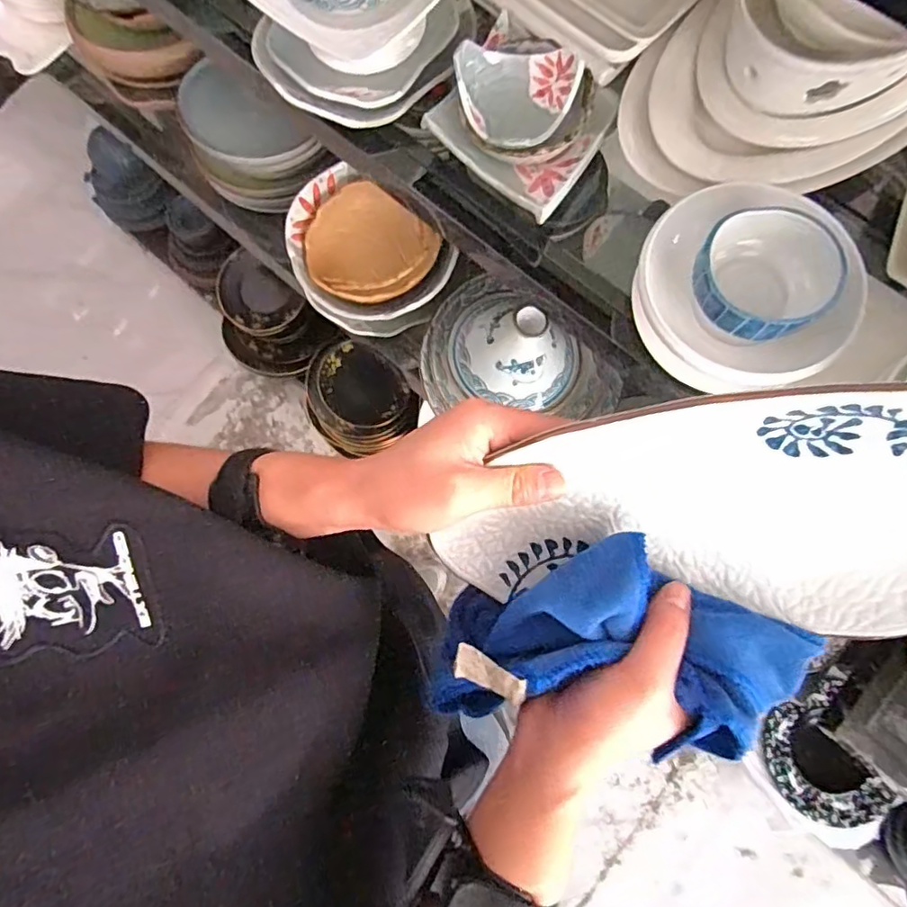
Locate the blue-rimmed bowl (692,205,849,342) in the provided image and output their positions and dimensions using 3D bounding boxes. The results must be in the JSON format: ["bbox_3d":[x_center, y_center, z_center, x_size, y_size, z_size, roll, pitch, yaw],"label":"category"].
[{"bbox_3d":[0.271,-0.154,0.519,0.106,0.065,0.111,0,77,2],"label":"blue-rimmed bowl"}]

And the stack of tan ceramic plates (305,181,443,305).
[{"bbox_3d":[-0.136,-0.317,0.887,0.185,0.055,0.196,-38,74,-2],"label":"stack of tan ceramic plates"}]

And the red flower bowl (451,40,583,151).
[{"bbox_3d":[0.065,-0.361,0.575,0.107,0.056,0.114,0,77,2],"label":"red flower bowl"}]

